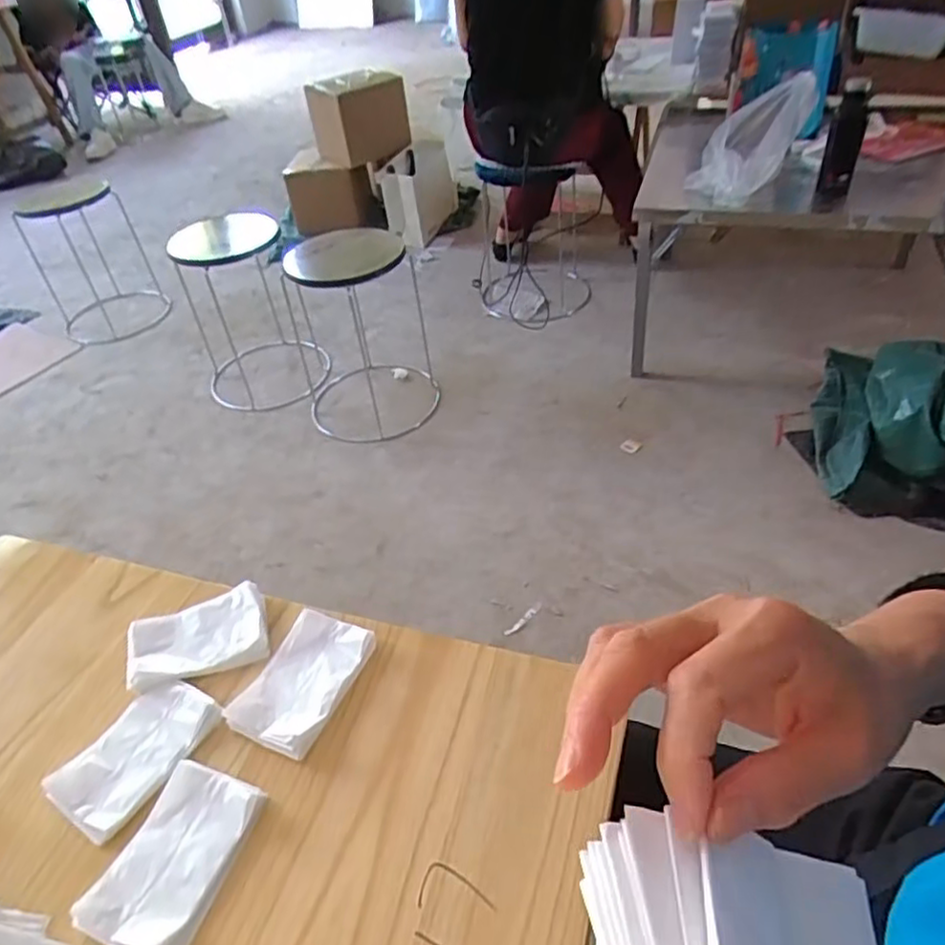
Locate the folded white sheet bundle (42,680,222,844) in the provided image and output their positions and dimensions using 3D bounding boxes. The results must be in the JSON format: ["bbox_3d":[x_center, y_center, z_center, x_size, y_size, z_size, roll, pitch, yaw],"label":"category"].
[{"bbox_3d":[-0.290,0.238,0.589,0.082,0.019,0.128,21,48,27],"label":"folded white sheet bundle"}]

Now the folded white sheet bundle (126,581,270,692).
[{"bbox_3d":[-0.270,0.165,0.679,0.130,0.031,0.084,-16,45,-11],"label":"folded white sheet bundle"}]

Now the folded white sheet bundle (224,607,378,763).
[{"bbox_3d":[-0.154,0.189,0.630,0.085,0.016,0.130,16,46,23],"label":"folded white sheet bundle"}]

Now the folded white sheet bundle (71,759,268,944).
[{"bbox_3d":[-0.226,0.294,0.524,0.084,0.018,0.128,12,45,19],"label":"folded white sheet bundle"}]

